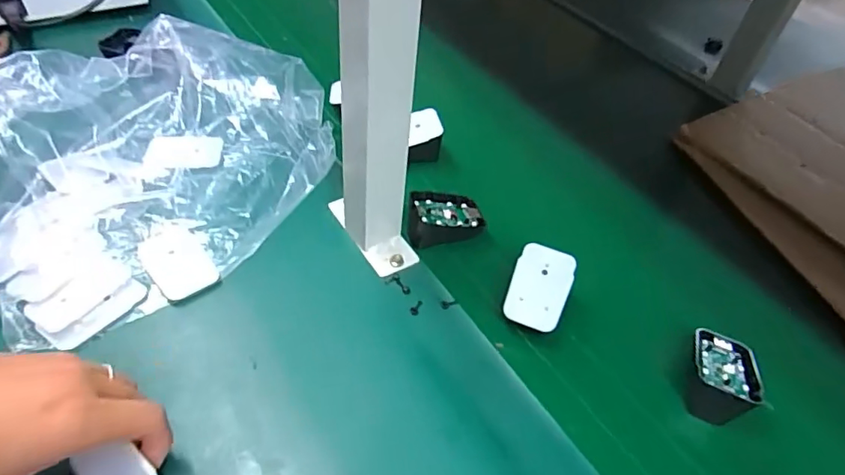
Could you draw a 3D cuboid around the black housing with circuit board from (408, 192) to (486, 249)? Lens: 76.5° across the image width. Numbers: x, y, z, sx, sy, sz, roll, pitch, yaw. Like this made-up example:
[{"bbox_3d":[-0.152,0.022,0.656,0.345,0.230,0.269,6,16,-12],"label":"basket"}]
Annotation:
[{"bbox_3d":[0.021,-0.021,0.483,0.068,0.027,0.041,-8,51,-13],"label":"black housing with circuit board"}]

